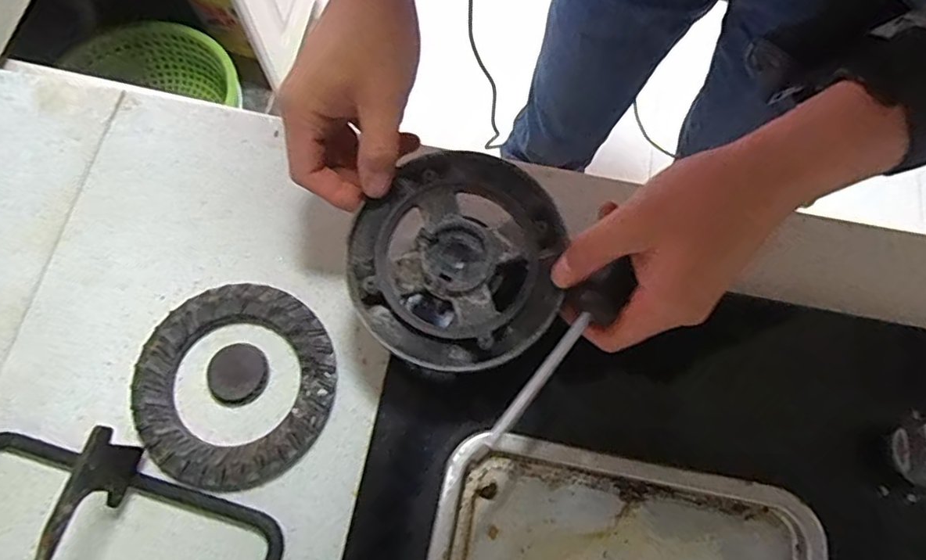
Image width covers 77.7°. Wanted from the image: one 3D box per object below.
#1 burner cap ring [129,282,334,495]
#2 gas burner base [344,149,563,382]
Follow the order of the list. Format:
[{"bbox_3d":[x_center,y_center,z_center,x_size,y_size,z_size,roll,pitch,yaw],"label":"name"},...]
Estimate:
[{"bbox_3d":[-0.143,0.064,0.361,0.121,0.017,0.121,0,71,-1],"label":"burner cap ring"},{"bbox_3d":[-0.005,-0.013,0.327,0.117,0.021,0.124,0,71,-1],"label":"gas burner base"}]

